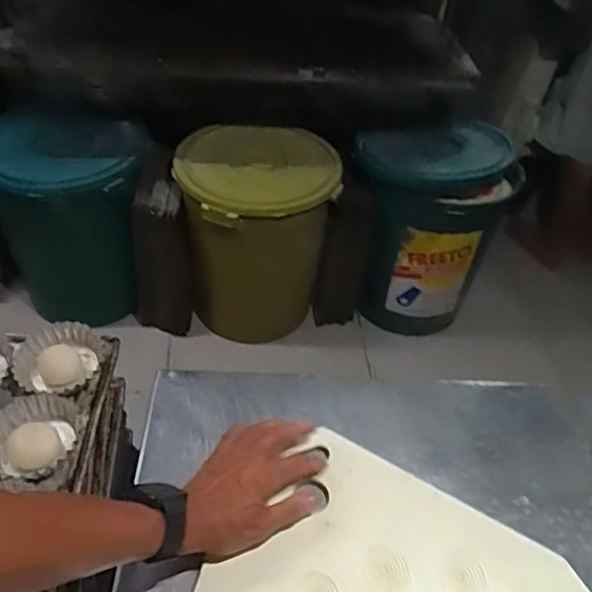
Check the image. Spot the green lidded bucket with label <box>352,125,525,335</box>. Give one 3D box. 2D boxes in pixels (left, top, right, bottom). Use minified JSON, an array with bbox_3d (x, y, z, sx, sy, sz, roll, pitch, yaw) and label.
[{"bbox_3d":[0.367,-0.196,1.756,0.446,0.549,0.338,9,43,1],"label":"green lidded bucket with label"}]

